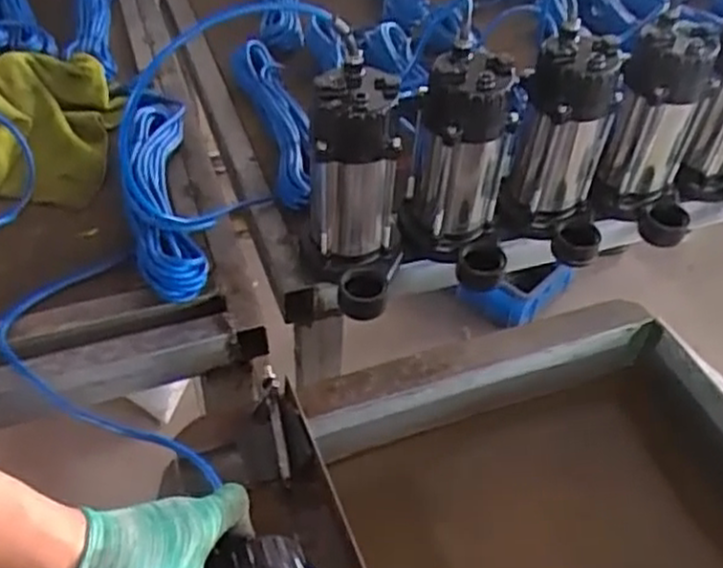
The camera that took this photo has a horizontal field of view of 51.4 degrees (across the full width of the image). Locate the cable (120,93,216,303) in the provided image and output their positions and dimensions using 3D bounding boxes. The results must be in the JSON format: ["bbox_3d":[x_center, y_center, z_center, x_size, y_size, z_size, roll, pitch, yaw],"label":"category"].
[{"bbox_3d":[-0.260,-0.148,0.967,0.097,0.058,0.432,-11,47,-14],"label":"cable"}]

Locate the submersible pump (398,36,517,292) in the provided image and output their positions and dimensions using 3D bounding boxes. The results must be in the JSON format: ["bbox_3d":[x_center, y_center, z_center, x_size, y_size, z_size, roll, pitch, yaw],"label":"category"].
[{"bbox_3d":[0.117,-0.131,0.868,0.124,0.249,0.164,8,46,4],"label":"submersible pump"}]

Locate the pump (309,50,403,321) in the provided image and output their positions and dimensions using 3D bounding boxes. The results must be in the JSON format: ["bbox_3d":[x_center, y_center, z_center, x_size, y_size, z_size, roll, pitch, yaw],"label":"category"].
[{"bbox_3d":[-0.010,-0.091,0.812,0.103,0.232,0.148,2,46,-1],"label":"pump"}]

